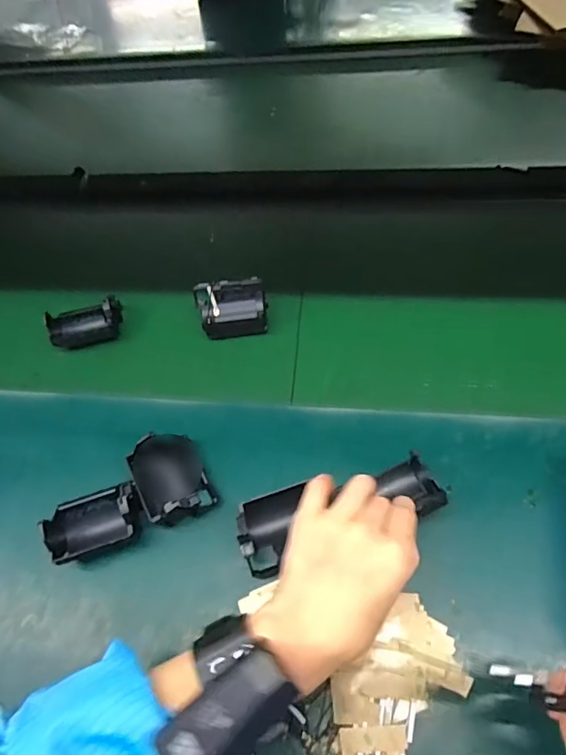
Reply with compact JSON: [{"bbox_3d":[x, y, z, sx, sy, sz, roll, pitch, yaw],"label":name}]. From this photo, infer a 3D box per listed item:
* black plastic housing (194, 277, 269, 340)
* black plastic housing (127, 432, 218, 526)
[{"bbox_3d":[-0.049,-0.069,0.502,0.068,0.040,0.048,-15,57,-5],"label":"black plastic housing"},{"bbox_3d":[-0.090,0.080,0.404,0.055,0.033,0.072,-28,59,-13],"label":"black plastic housing"}]

